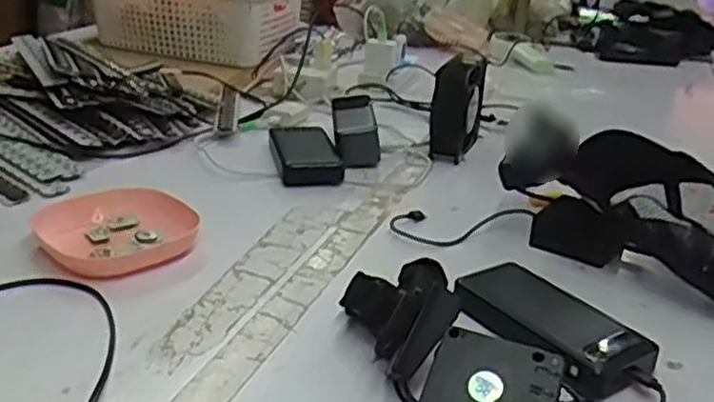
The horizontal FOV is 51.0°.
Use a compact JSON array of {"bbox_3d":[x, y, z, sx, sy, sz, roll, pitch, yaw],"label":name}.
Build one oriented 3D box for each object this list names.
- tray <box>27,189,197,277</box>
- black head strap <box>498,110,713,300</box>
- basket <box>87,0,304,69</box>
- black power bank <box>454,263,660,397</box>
[{"bbox_3d":[-0.227,0.026,0.708,0.131,0.023,0.137,-16,31,-38],"label":"tray"},{"bbox_3d":[0.292,0.008,0.725,0.296,0.100,0.126,22,30,36],"label":"black head strap"},{"bbox_3d":[-0.330,-0.377,1.496,0.384,0.116,0.296,9,24,13],"label":"basket"},{"bbox_3d":[0.154,0.095,0.594,0.076,0.030,0.159,-14,29,-35],"label":"black power bank"}]

